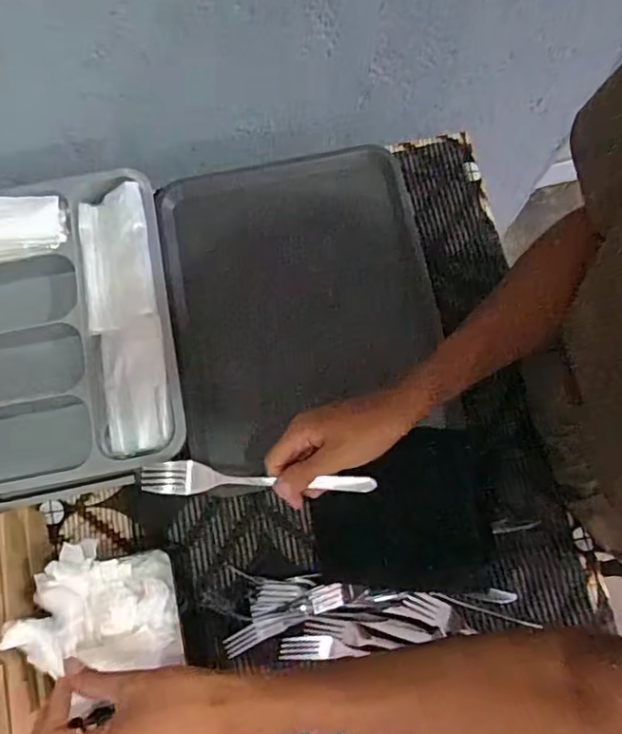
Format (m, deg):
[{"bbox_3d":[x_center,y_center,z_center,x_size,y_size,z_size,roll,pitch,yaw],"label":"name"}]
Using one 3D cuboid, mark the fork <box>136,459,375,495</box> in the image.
[{"bbox_3d":[-0.043,0.094,0.484,0.195,0.014,0.027,1,76,-3],"label":"fork"}]

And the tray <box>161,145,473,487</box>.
[{"bbox_3d":[-0.008,-0.071,0.640,0.285,0.030,0.338,-10,76,-2],"label":"tray"}]

